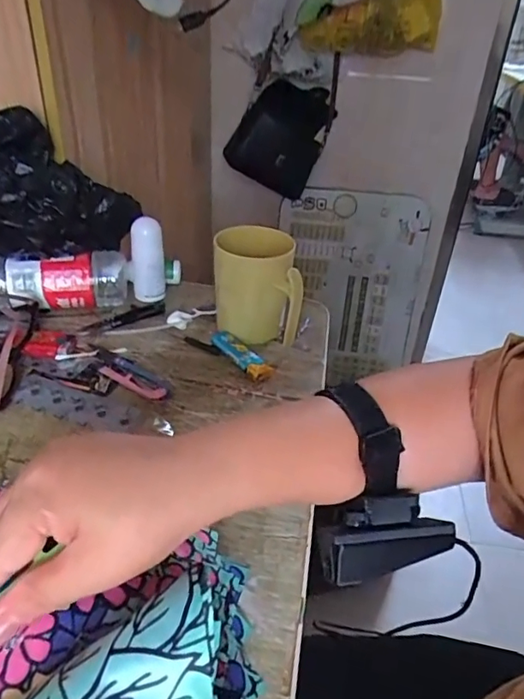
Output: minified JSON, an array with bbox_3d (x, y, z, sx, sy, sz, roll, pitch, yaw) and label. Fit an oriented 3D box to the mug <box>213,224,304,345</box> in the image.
[{"bbox_3d":[-0.009,-0.063,0.564,0.083,0.104,0.093,-2,36,-10],"label":"mug"}]

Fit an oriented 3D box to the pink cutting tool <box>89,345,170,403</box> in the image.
[{"bbox_3d":[-0.135,0.021,0.515,0.115,0.005,0.028,27,41,27],"label":"pink cutting tool"}]

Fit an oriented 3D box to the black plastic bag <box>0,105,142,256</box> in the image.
[{"bbox_3d":[-0.256,-0.172,0.563,0.211,0.120,0.140,4,36,-2],"label":"black plastic bag"}]

